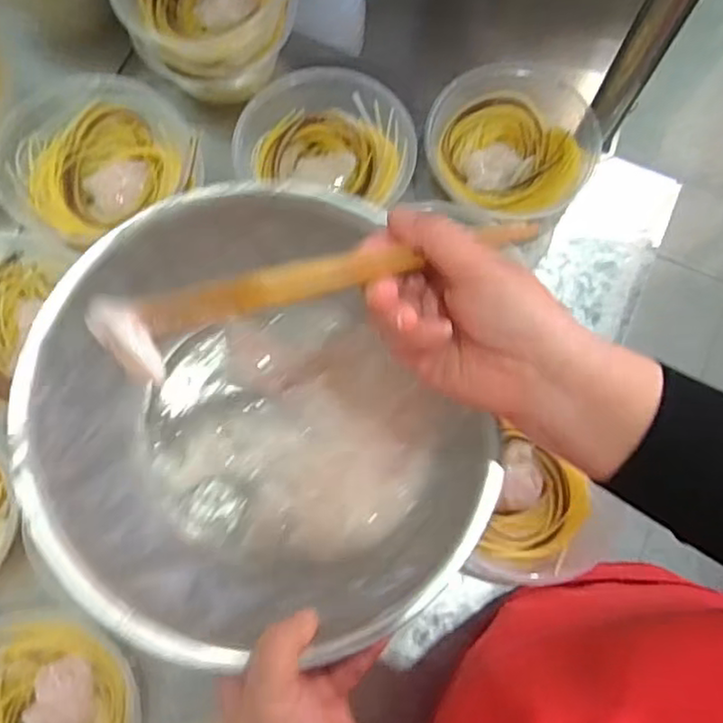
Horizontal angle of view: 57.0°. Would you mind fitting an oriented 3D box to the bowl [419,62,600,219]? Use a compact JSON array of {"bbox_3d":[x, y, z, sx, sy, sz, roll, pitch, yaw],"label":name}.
[{"bbox_3d":[0.151,-0.206,0.639,0.167,0.070,0.140,-22,78,-6],"label":"bowl"}]

